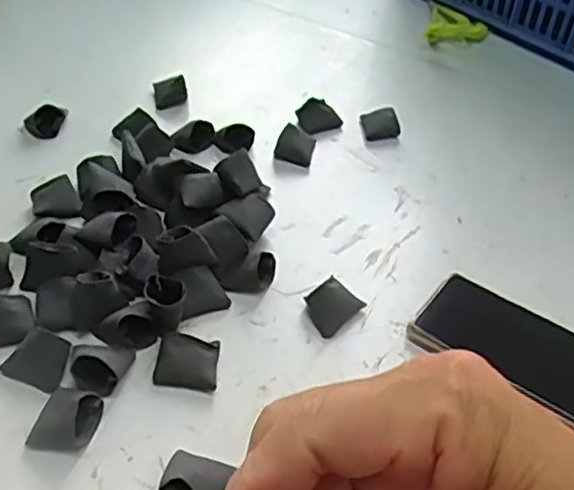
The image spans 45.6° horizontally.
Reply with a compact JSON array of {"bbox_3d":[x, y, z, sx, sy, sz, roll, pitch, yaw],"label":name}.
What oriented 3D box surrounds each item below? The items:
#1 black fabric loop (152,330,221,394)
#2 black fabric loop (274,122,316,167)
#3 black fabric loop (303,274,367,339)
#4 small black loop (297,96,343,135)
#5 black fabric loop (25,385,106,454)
[{"bbox_3d":[-0.067,0.079,0.464,0.043,0.017,0.034,9,44,7],"label":"black fabric loop"},{"bbox_3d":[0.008,-0.094,0.643,0.034,0.022,0.037,10,44,7],"label":"black fabric loop"},{"bbox_3d":[0.035,0.043,0.504,0.042,0.021,0.031,-31,53,-31],"label":"black fabric loop"},{"bbox_3d":[0.032,-0.128,0.678,0.042,0.020,0.035,-9,44,-12],"label":"small black loop"},{"bbox_3d":[-0.138,0.106,0.426,0.037,0.023,0.041,11,44,9],"label":"black fabric loop"}]

